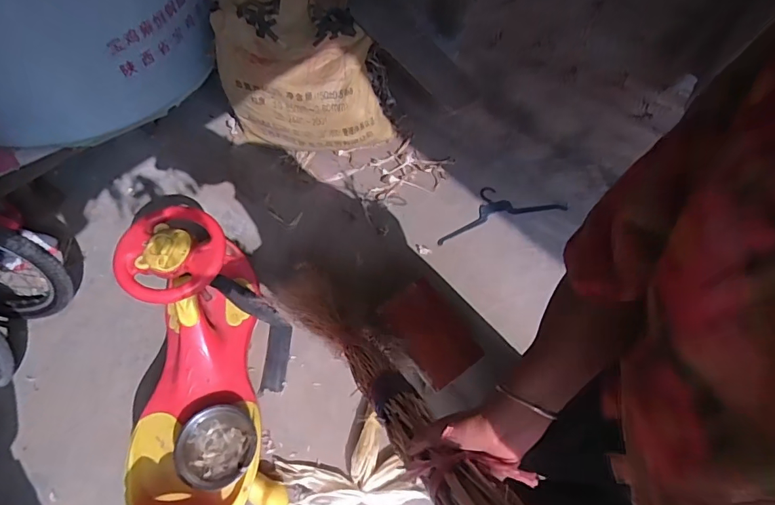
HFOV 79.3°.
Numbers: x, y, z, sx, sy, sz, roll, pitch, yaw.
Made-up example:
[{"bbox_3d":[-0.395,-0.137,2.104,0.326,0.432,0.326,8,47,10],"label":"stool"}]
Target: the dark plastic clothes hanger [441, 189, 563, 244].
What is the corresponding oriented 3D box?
[{"bbox_3d":[0.355,-0.148,1.552,0.439,0.015,0.156,-16,61,-8],"label":"dark plastic clothes hanger"}]

